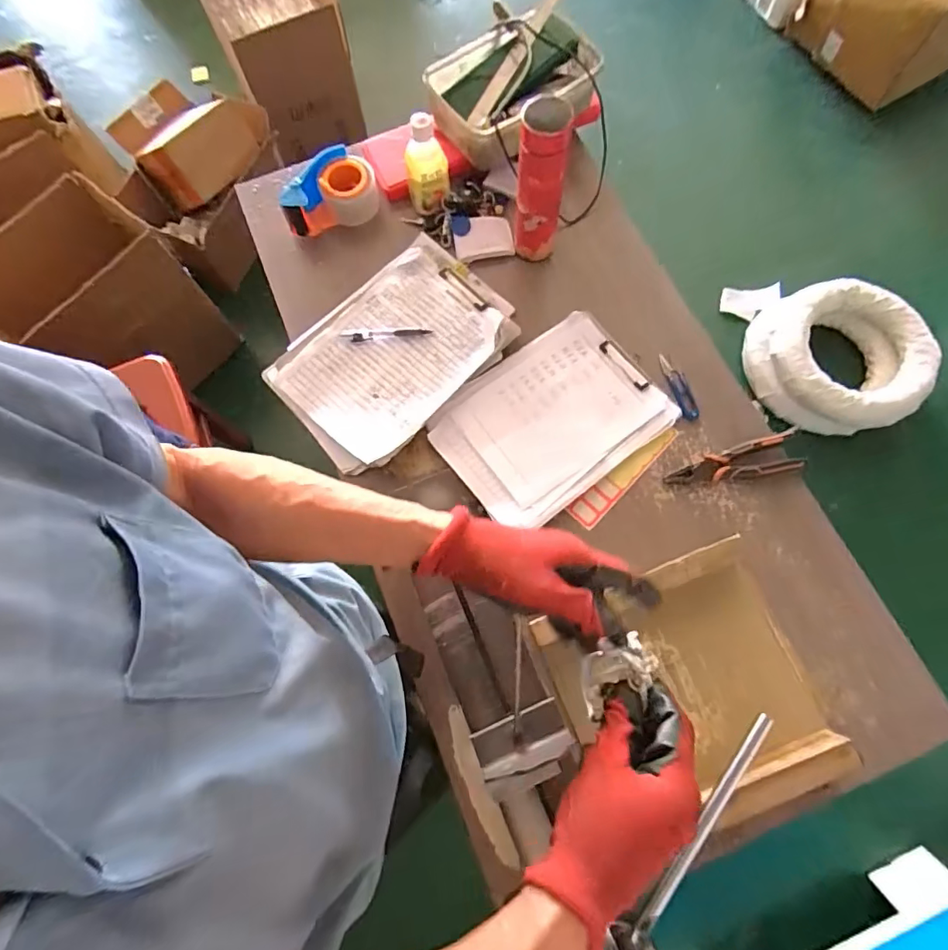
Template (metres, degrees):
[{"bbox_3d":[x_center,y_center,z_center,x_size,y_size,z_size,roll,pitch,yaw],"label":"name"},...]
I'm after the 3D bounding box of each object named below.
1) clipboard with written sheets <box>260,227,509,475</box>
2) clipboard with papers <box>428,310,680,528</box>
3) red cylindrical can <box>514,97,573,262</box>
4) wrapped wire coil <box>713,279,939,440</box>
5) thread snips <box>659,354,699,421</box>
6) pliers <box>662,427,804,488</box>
[{"bbox_3d":[-0.125,-0.192,0.766,0.350,0.027,0.242,-42,77,-10],"label":"clipboard with written sheets"},{"bbox_3d":[0.113,-0.081,0.748,0.308,0.028,0.223,-36,76,-8],"label":"clipboard with papers"},{"bbox_3d":[0.095,-0.417,0.731,0.063,0.236,0.061,-1,74,2],"label":"red cylindrical can"},{"bbox_3d":[0.965,-0.345,1.361,0.413,0.161,0.457,-5,74,1],"label":"wrapped wire coil"},{"bbox_3d":[0.310,-0.132,0.763,0.030,0.019,0.113,-10,74,-1],"label":"thread snips"},{"bbox_3d":[0.365,-0.015,0.715,0.186,0.024,0.056,-12,74,-1],"label":"pliers"}]

